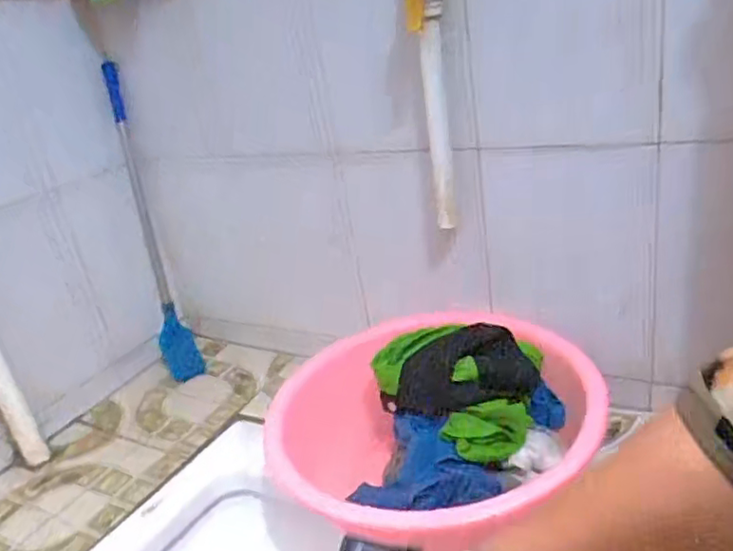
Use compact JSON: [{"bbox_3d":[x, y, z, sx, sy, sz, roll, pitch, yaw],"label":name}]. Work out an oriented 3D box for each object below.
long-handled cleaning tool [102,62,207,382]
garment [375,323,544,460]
[{"bbox_3d":[-0.354,-0.072,1.036,0.058,0.514,0.098,-15,22,-18],"label":"long-handled cleaning tool"},{"bbox_3d":[0.101,0.133,0.750,0.193,0.107,0.160,1,23,21],"label":"garment"}]

